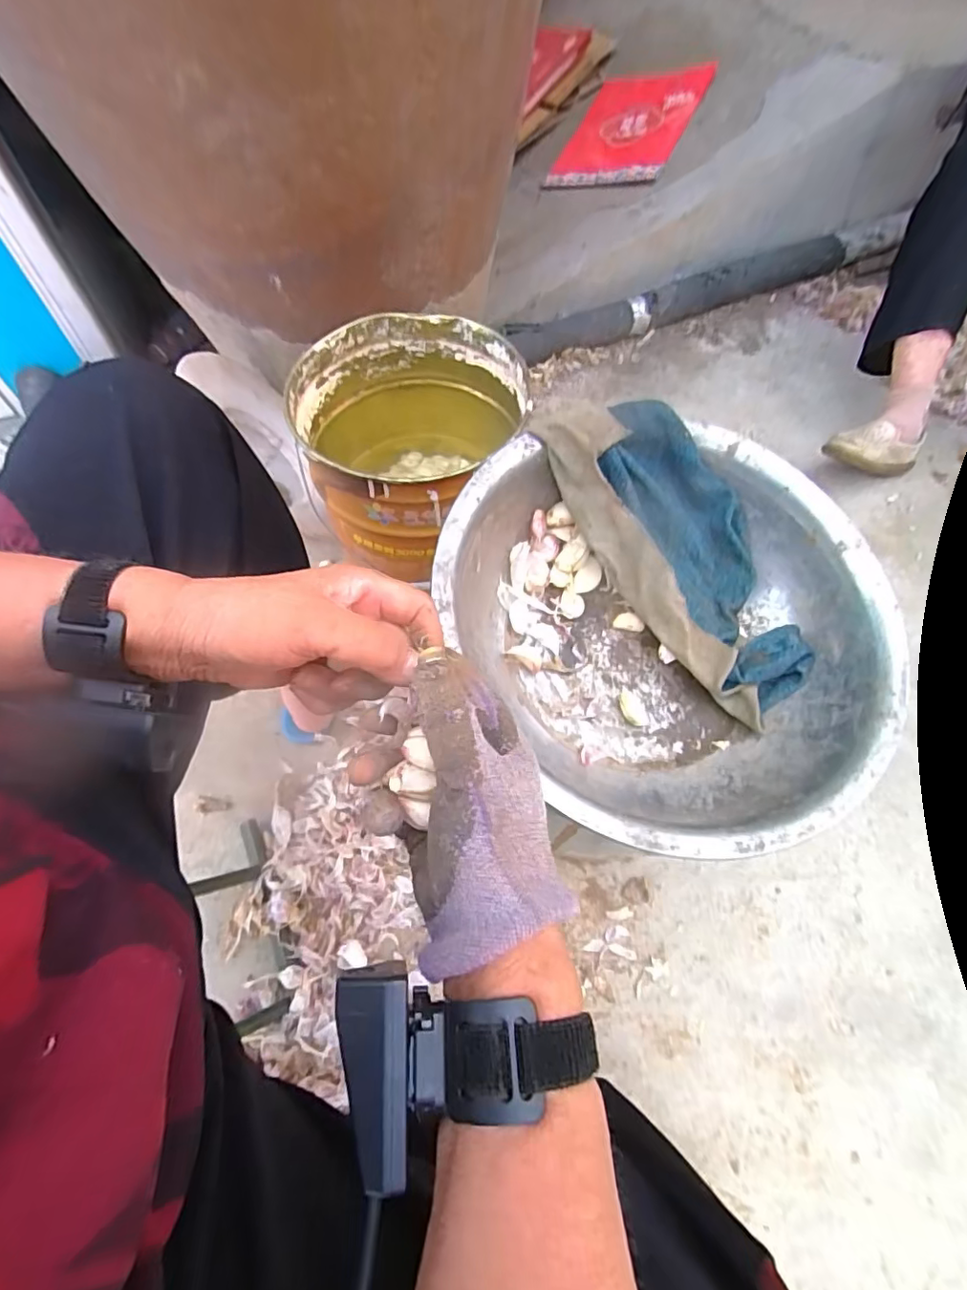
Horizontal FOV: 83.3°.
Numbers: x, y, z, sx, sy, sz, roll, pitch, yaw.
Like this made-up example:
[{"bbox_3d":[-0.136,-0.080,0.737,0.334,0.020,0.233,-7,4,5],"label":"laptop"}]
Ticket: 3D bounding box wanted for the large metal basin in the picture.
[{"bbox_3d":[0.150,-0.014,0.432,0.316,0.129,0.324,0,62,-1],"label":"large metal basin"}]

